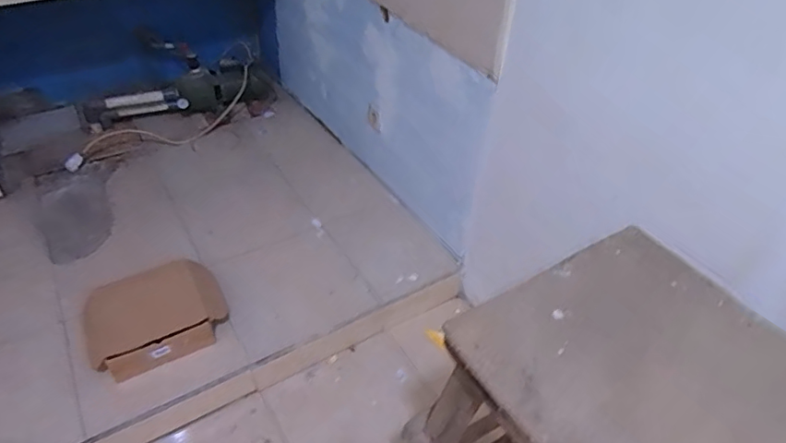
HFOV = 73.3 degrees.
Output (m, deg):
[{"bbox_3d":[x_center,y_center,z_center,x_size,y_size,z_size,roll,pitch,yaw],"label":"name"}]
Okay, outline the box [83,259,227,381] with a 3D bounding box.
[{"bbox_3d":[-0.643,0.259,1.443,0.357,0.100,0.288,-14,44,-16],"label":"box"}]

